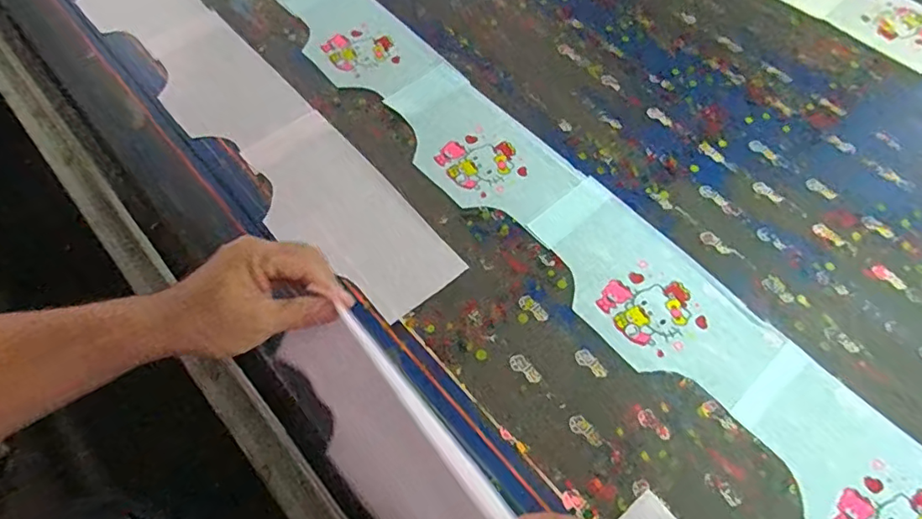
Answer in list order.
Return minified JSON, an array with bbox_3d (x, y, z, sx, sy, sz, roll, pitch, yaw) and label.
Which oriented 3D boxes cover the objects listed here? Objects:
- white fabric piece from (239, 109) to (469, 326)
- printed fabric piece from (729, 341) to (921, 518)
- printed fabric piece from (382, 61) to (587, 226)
[{"bbox_3d":[-0.132,-0.051,0.591,0.126,0.009,0.276,-39,73,-15],"label":"white fabric piece"},{"bbox_3d":[0.369,0.213,0.452,0.132,0.006,0.283,-38,68,-18],"label":"printed fabric piece"},{"bbox_3d":[0.013,-0.138,0.640,0.134,0.004,0.247,-37,68,-18],"label":"printed fabric piece"}]

